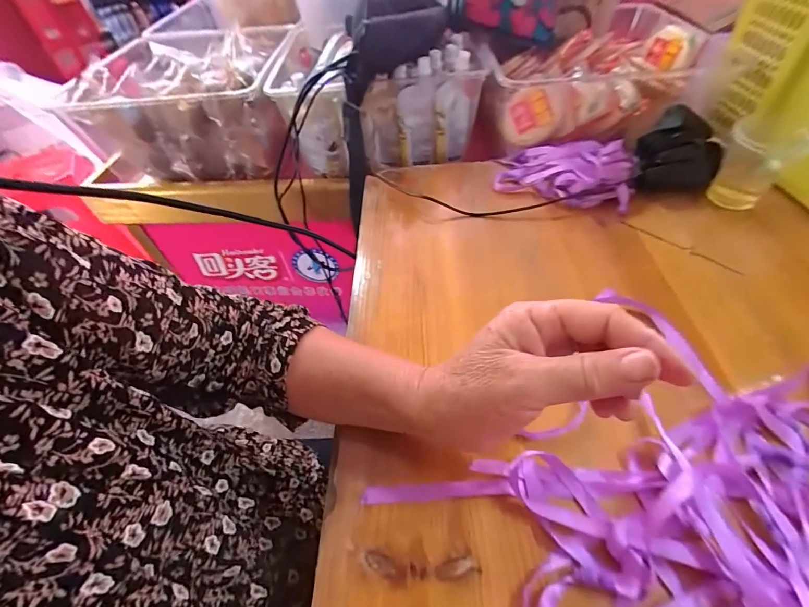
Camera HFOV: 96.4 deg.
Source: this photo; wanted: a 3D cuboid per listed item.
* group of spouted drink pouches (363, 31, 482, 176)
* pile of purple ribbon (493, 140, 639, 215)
[{"bbox_3d":[0.026,-0.286,0.537,0.167,0.136,0.125,2,51,7],"label":"group of spouted drink pouches"},{"bbox_3d":[0.195,-0.164,0.441,0.155,0.040,0.095,18,55,19],"label":"pile of purple ribbon"}]

